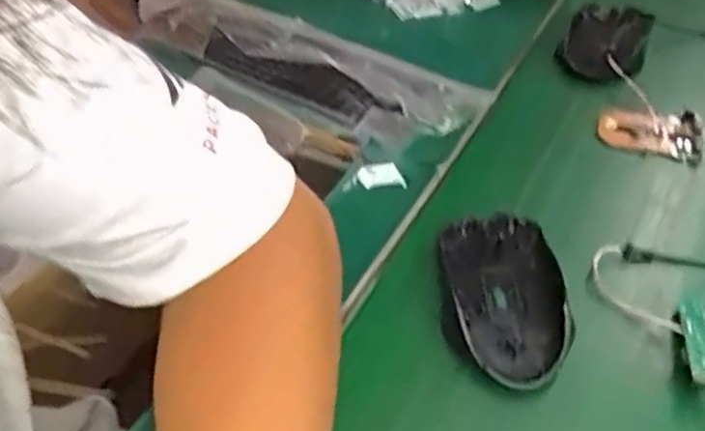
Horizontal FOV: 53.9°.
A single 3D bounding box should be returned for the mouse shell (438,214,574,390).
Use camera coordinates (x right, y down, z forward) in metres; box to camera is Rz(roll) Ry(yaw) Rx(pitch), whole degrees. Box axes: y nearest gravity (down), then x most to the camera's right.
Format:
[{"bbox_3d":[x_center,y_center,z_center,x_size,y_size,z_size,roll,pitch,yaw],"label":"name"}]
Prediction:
[{"bbox_3d":[0.083,0.047,0.377,0.060,0.033,0.116,-2,41,2],"label":"mouse shell"}]

